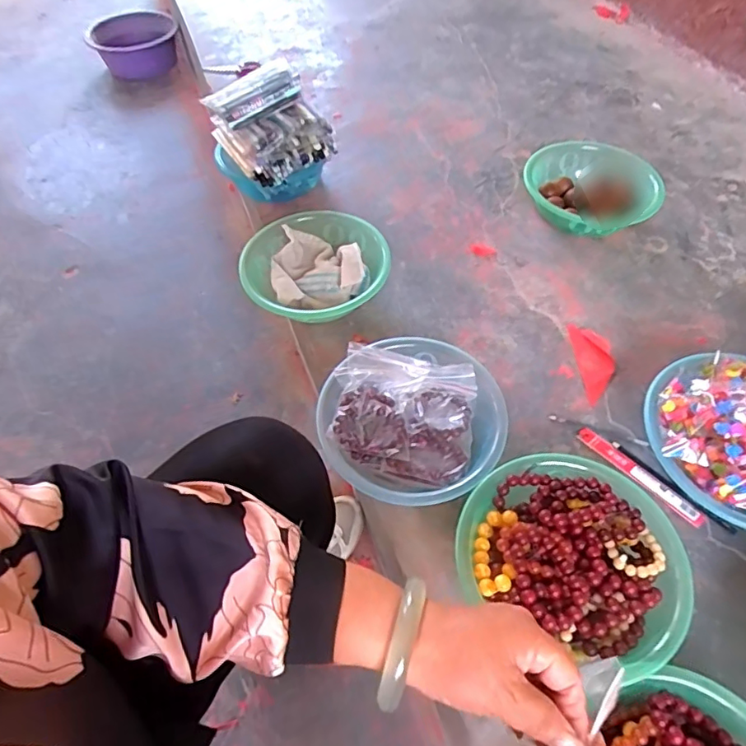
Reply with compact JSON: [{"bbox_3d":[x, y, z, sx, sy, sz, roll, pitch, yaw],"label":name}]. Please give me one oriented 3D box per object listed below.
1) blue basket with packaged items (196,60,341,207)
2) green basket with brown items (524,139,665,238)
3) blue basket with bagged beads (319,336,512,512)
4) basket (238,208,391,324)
[{"bbox_3d":[-0.187,-0.438,0.967,0.190,0.220,0.151,-27,59,-16],"label":"blue basket with packaged items"},{"bbox_3d":[0.400,-0.336,0.963,0.195,0.084,0.229,-28,59,-17],"label":"green basket with brown items"},{"bbox_3d":[0.051,0.067,0.696,0.229,0.072,0.231,-1,55,1],"label":"blue basket with bagged beads"},{"bbox_3d":[-0.101,-0.179,0.857,0.220,0.100,0.232,-18,56,-11],"label":"basket"}]

